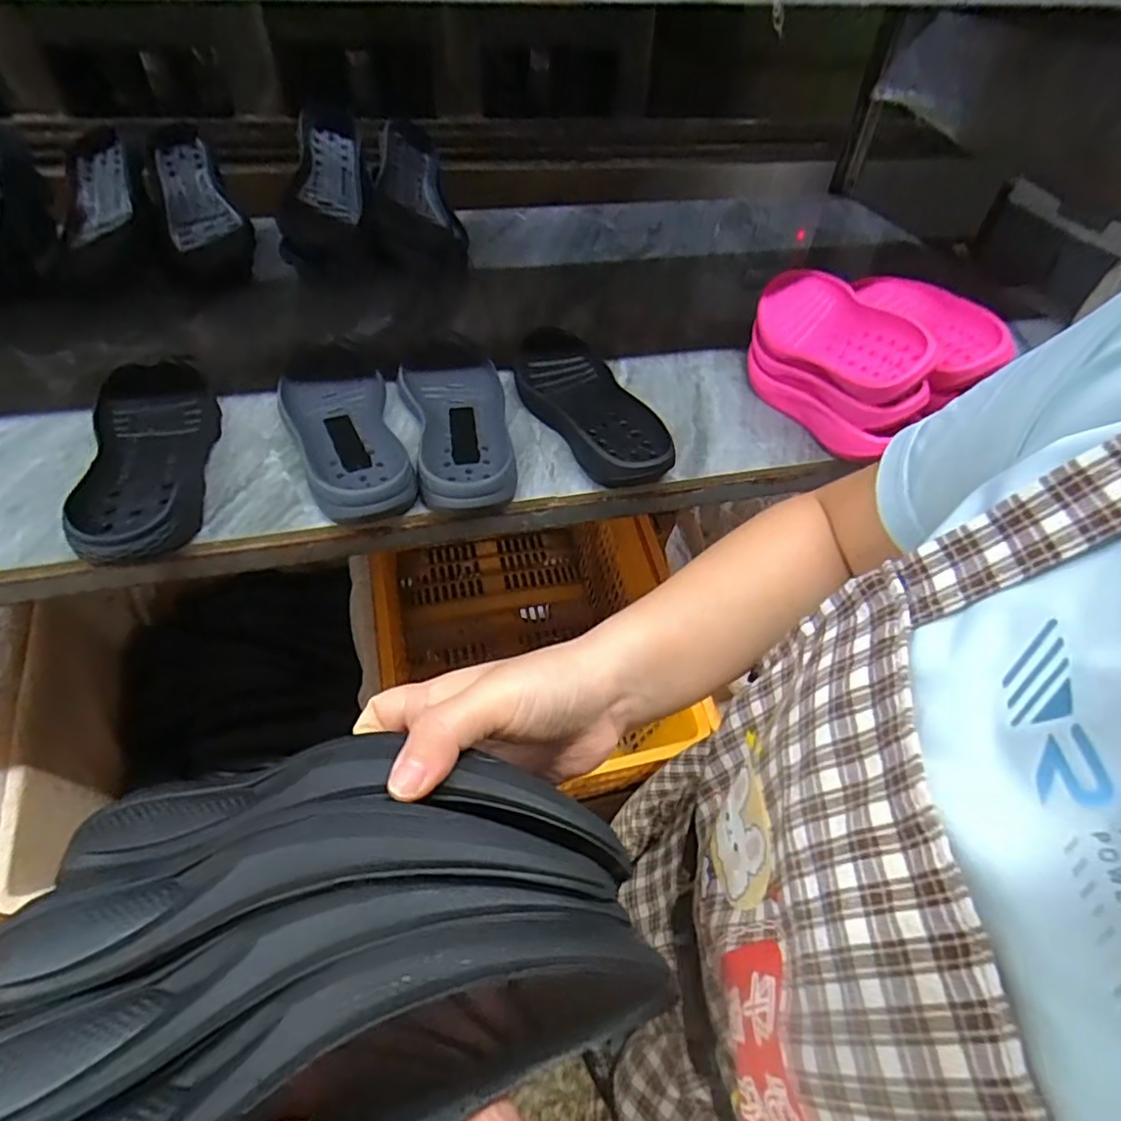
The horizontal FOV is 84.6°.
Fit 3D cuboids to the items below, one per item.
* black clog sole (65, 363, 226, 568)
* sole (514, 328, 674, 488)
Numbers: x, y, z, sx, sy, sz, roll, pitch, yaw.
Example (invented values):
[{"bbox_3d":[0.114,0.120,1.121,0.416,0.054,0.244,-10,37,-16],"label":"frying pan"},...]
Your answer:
[{"bbox_3d":[-0.394,-0.106,0.585,0.109,0.035,0.312,-10,49,-13],"label":"black clog sole"},{"bbox_3d":[0.026,-0.168,0.669,0.106,0.040,0.276,-16,50,-18],"label":"sole"}]

